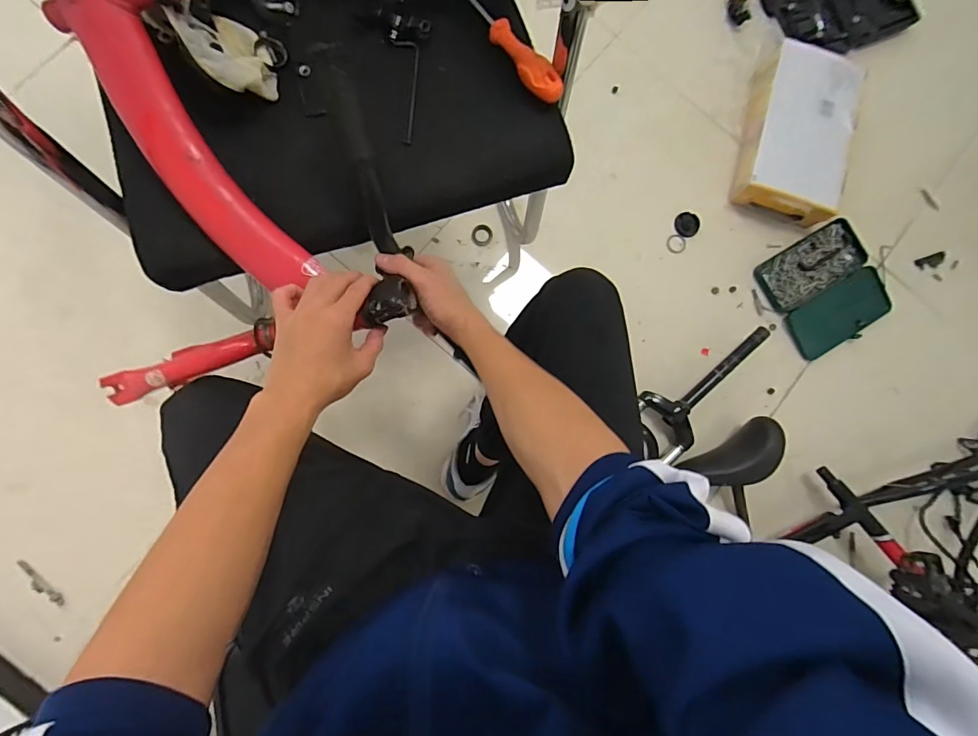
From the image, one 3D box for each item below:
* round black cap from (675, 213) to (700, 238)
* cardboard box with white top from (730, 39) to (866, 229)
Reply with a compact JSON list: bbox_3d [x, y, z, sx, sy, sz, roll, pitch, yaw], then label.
[{"bbox_3d":[0.429,-0.311,1.002,0.050,0.015,0.053,1,85,-6],"label":"round black cap"},{"bbox_3d":[0.657,-0.502,0.981,0.207,0.090,0.350,16,84,-4],"label":"cardboard box with white top"}]

